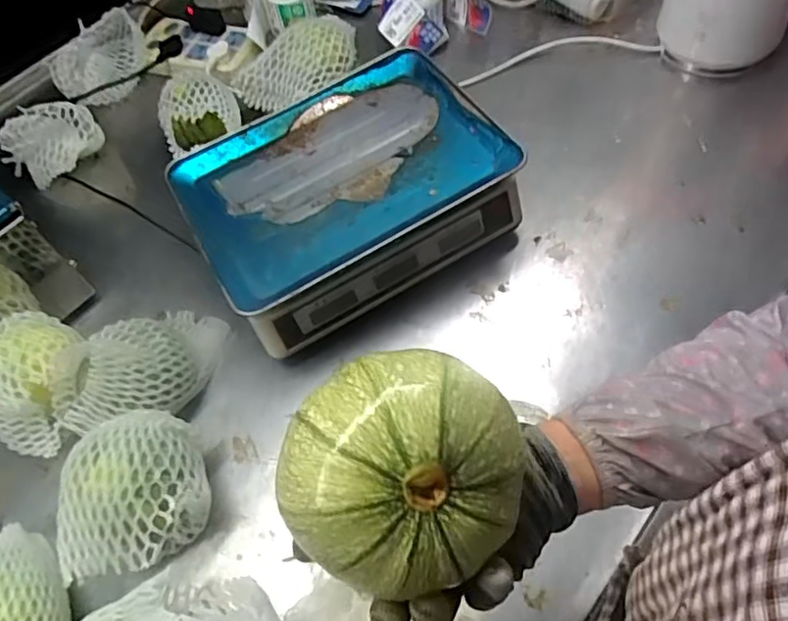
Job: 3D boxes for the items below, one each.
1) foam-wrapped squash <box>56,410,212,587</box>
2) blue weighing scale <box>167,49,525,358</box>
[{"bbox_3d":[-0.223,0.162,0.540,0.116,0.101,0.133,-11,58,0],"label":"foam-wrapped squash"},{"bbox_3d":[-0.055,-0.125,0.678,0.320,0.112,0.241,-29,60,-11],"label":"blue weighing scale"}]

